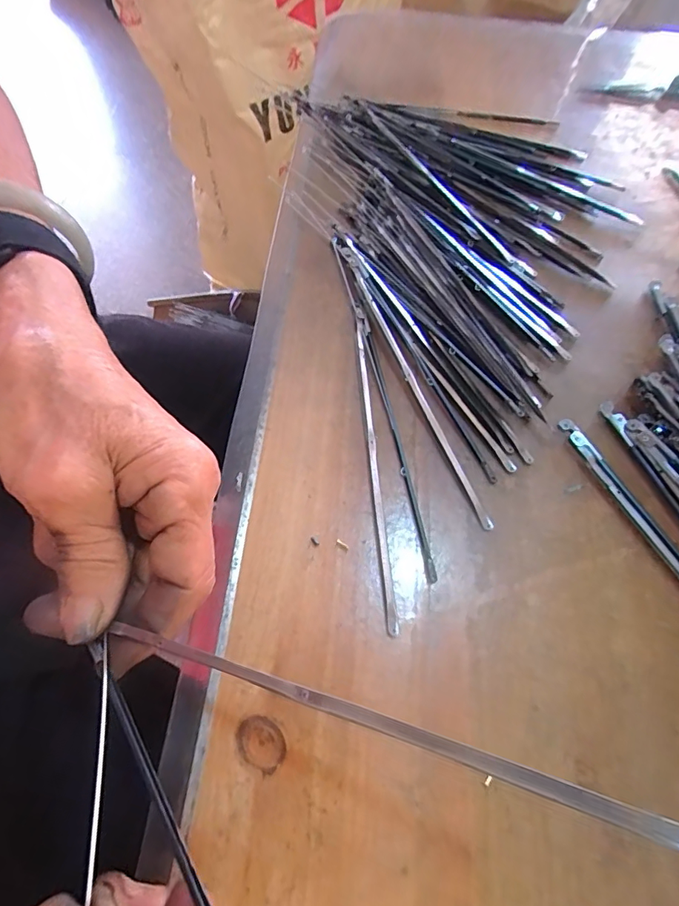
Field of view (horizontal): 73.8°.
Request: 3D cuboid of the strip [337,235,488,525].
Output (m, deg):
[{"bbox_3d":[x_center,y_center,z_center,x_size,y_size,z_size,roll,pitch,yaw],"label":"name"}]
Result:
[{"bbox_3d":[0.036,-0.052,0.257,0.007,0.009,0.204,-18,66,-11],"label":"strip"}]

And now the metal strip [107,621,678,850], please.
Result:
[{"bbox_3d":[-0.002,0.072,0.128,0.165,0.008,0.005,7,62,23],"label":"metal strip"}]

